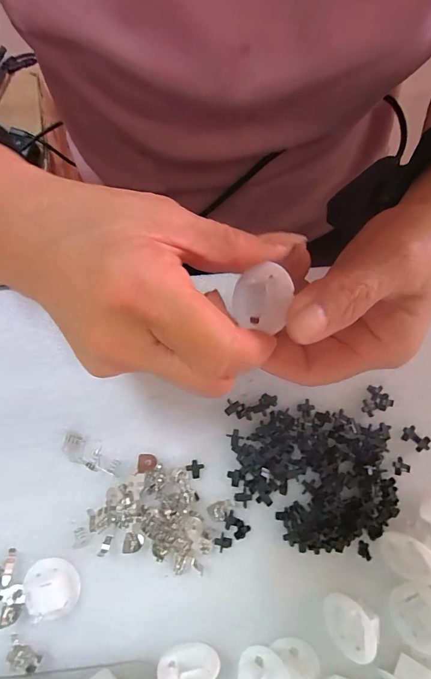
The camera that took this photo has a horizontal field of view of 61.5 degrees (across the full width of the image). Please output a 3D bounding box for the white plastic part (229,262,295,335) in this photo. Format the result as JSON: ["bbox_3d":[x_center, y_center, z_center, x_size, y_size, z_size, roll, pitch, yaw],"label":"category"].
[{"bbox_3d":[0.021,-0.019,0.164,0.030,0.004,0.028,23,102,40],"label":"white plastic part"}]

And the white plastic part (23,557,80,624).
[{"bbox_3d":[-0.095,0.143,0.207,0.027,0.012,0.032,-41,83,-8],"label":"white plastic part"}]

